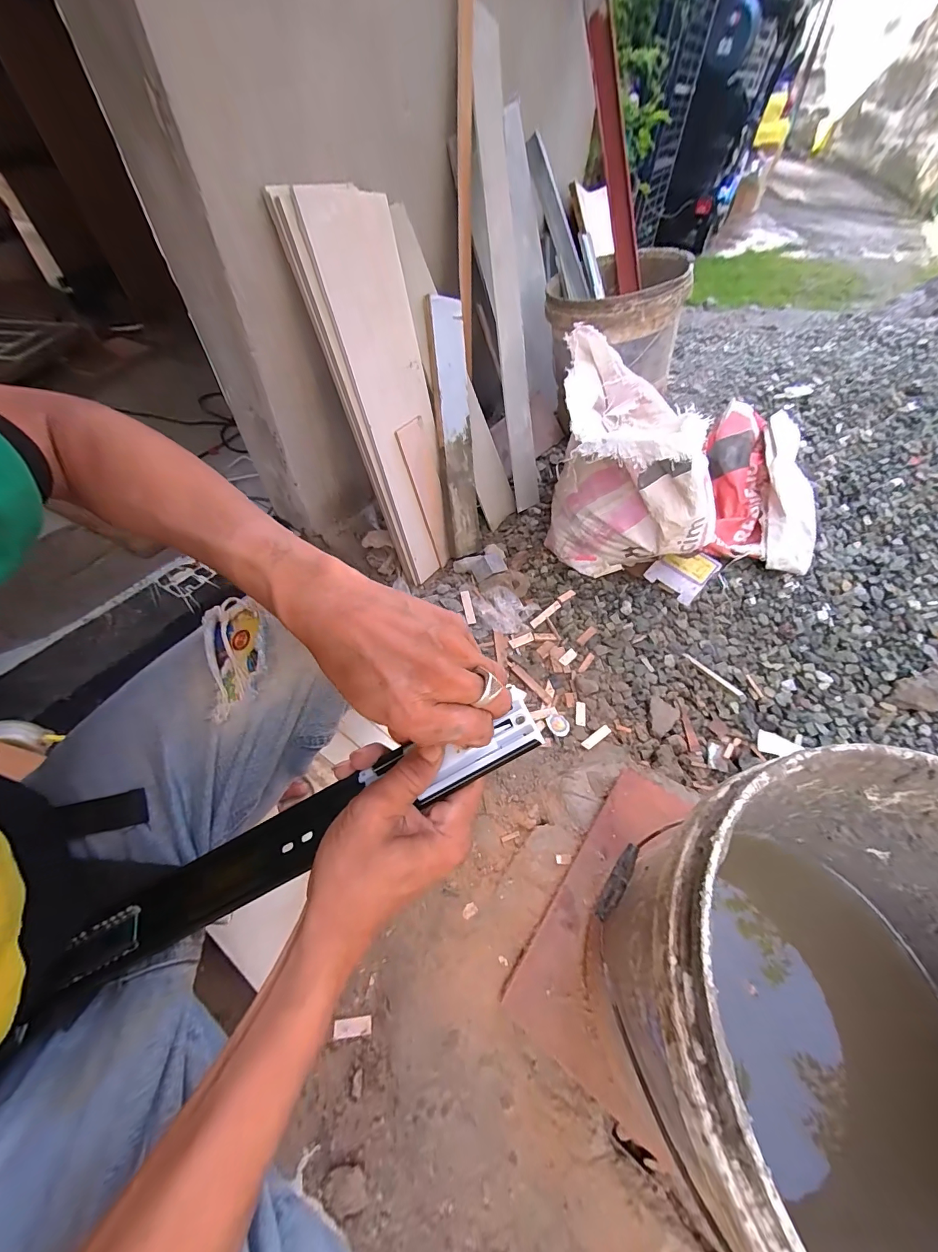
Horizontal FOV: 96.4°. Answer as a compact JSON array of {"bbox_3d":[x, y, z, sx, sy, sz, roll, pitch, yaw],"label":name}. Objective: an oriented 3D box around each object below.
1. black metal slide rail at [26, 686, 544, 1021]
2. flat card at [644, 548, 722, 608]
[{"bbox_3d":[-0.125,0.150,0.283,0.377,0.012,0.046,-28,61,3],"label":"black metal slide rail"},{"bbox_3d":[0.458,-0.118,0.895,0.134,0.007,0.106,-43,71,-14],"label":"flat card"}]

